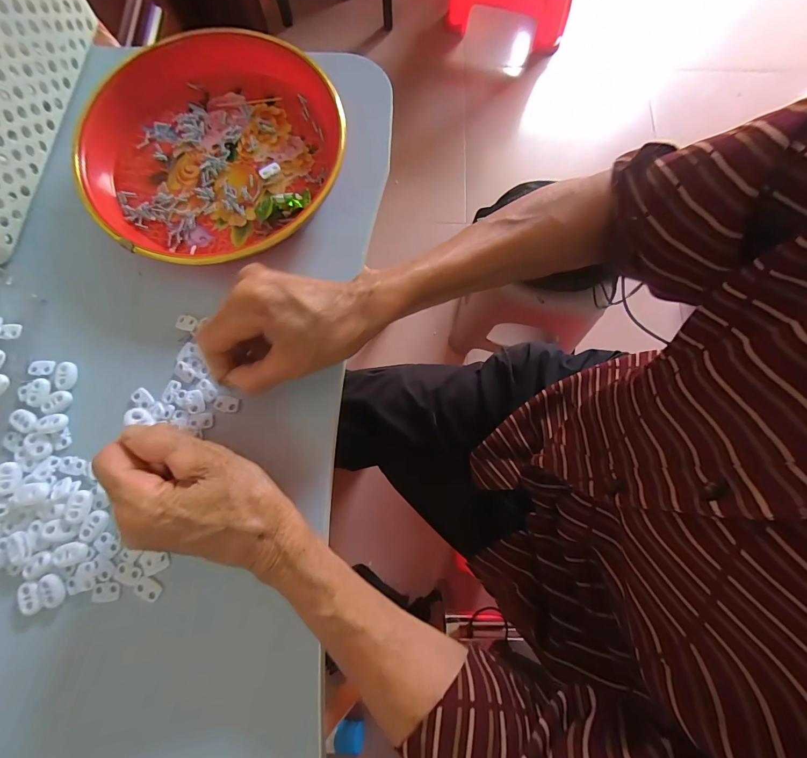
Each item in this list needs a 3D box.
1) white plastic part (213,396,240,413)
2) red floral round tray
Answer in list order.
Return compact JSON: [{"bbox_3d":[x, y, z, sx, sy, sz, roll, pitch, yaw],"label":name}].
[{"bbox_3d":[-0.137,0.019,0.288,0.020,0.004,0.012,9,77,2],"label":"white plastic part"},{"bbox_3d":[-0.158,-0.193,0.315,0.202,0.036,0.210,0,77,0],"label":"red floral round tray"}]

